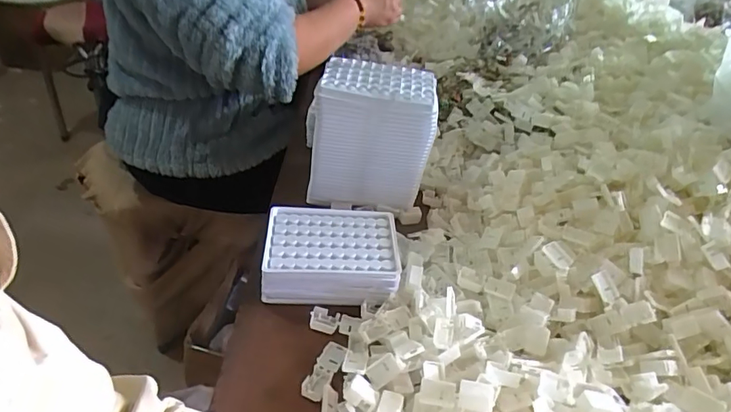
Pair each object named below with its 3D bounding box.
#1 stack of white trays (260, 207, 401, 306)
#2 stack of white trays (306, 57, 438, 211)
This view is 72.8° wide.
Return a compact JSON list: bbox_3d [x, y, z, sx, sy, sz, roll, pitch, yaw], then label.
[{"bbox_3d":[-0.035,0.051,0.503,0.129,0.047,0.096,3,39,-5],"label":"stack of white trays"},{"bbox_3d":[0.007,-0.075,0.575,0.132,0.150,0.076,10,39,4],"label":"stack of white trays"}]

